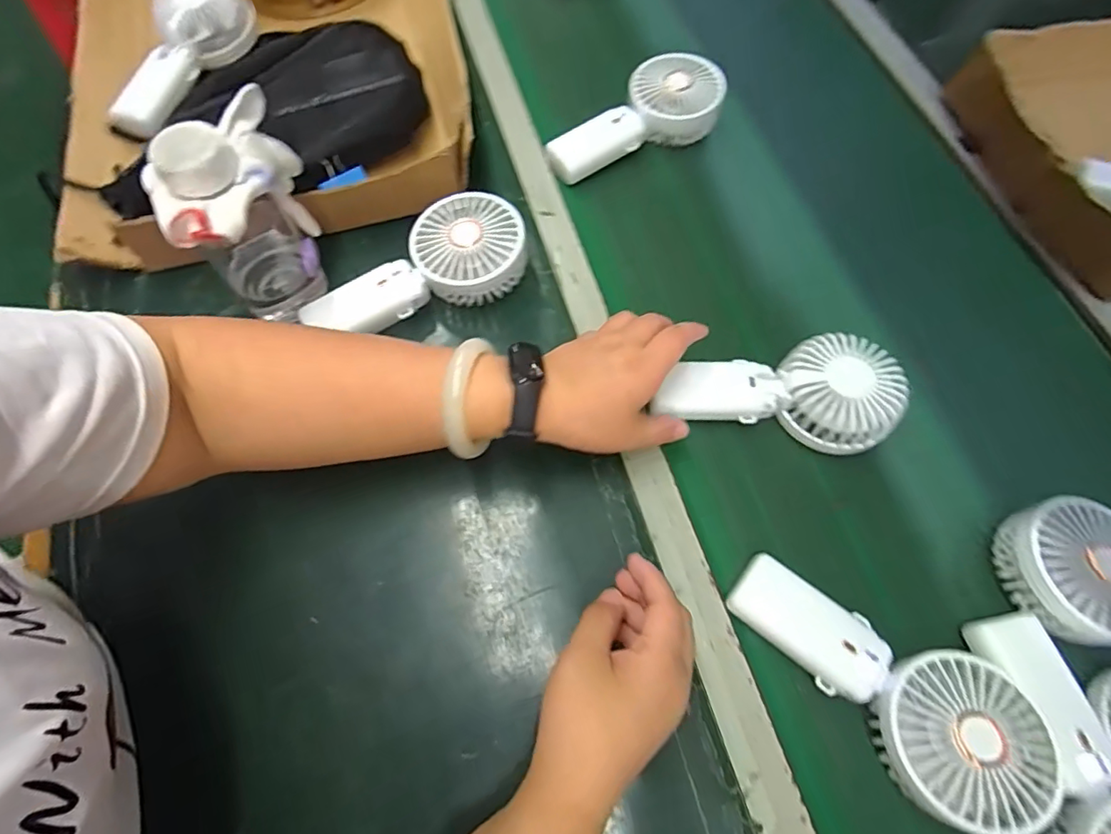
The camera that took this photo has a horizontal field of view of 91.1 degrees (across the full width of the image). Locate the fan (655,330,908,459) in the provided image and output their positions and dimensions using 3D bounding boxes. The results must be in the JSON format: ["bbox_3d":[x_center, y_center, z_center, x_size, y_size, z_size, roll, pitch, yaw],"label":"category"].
[{"bbox_3d":[0.165,-0.018,0.409,0.169,0.032,0.079,0,64,7],"label":"fan"}]

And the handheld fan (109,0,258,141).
[{"bbox_3d":[-0.367,-0.349,0.530,0.072,0.041,0.188,24,79,9],"label":"handheld fan"}]

